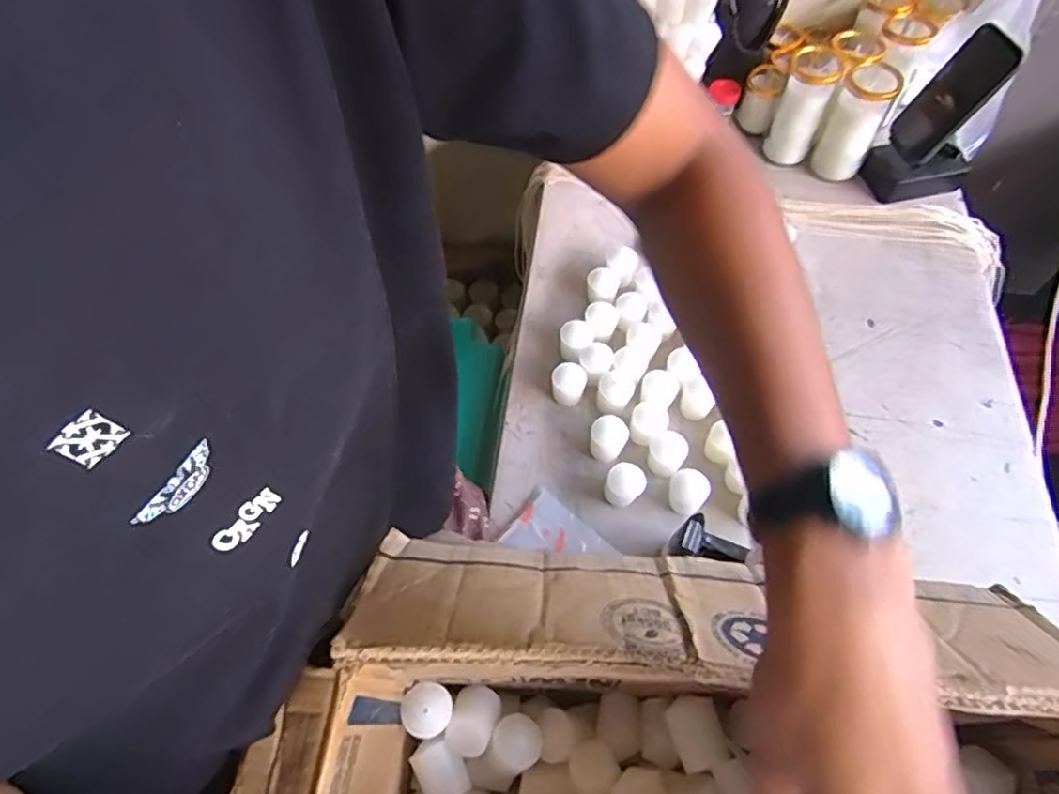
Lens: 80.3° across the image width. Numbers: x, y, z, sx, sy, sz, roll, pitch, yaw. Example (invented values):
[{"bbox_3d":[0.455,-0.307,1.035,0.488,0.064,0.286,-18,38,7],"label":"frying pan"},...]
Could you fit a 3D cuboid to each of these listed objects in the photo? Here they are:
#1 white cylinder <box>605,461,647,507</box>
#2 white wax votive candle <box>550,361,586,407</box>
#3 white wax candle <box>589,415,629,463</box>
[{"bbox_3d":[0.102,0.095,0.666,0.036,0.043,0.037,-1,60,2],"label":"white cylinder"},{"bbox_3d":[0.045,-0.014,0.726,0.039,0.040,0.037,-1,60,2],"label":"white wax votive candle"},{"bbox_3d":[0.086,0.047,0.689,0.040,0.046,0.035,13,61,10],"label":"white wax candle"}]

